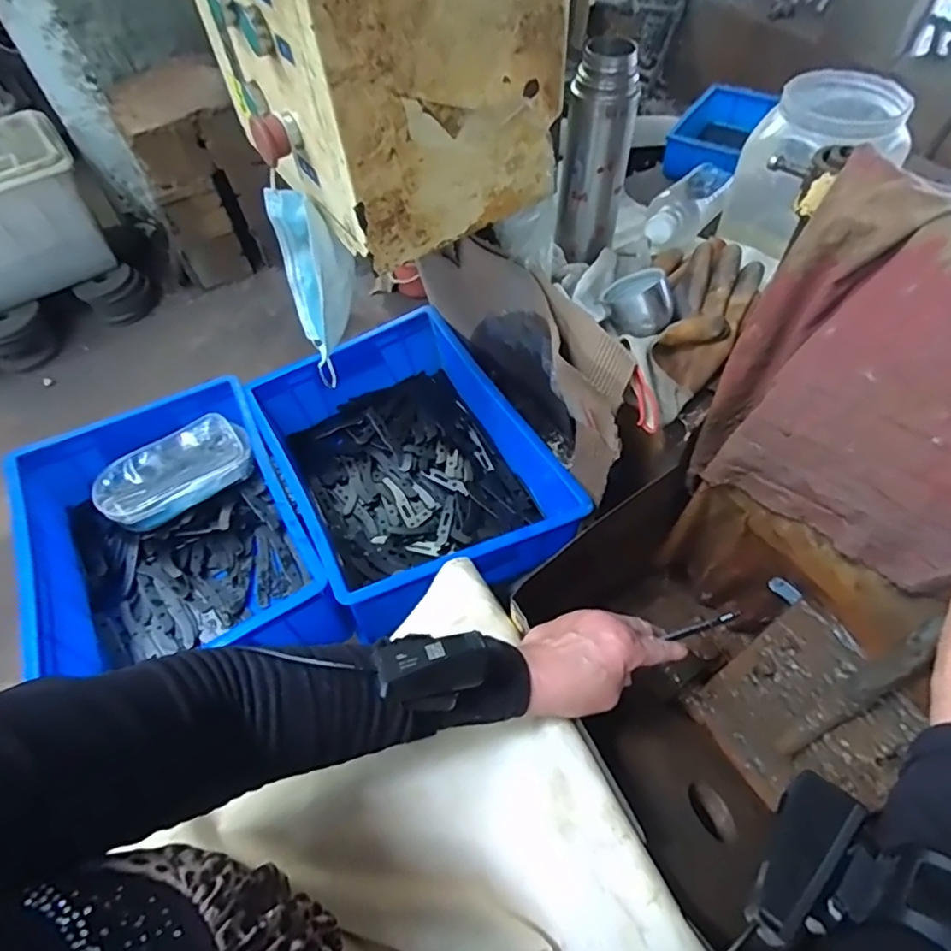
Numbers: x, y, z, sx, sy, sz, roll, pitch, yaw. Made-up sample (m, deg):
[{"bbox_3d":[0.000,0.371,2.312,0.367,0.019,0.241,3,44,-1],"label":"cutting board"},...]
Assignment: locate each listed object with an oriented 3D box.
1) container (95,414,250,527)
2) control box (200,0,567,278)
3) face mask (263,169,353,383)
[{"bbox_3d":[-0.406,-0.005,0.803,0.193,0.038,0.105,-34,60,-18],"label":"container"},{"bbox_3d":[-0.084,-0.359,0.451,0.210,0.283,0.250,-34,60,-18],"label":"control box"},{"bbox_3d":[-0.152,-0.192,0.581,0.065,0.156,0.085,-20,57,-10],"label":"face mask"}]

